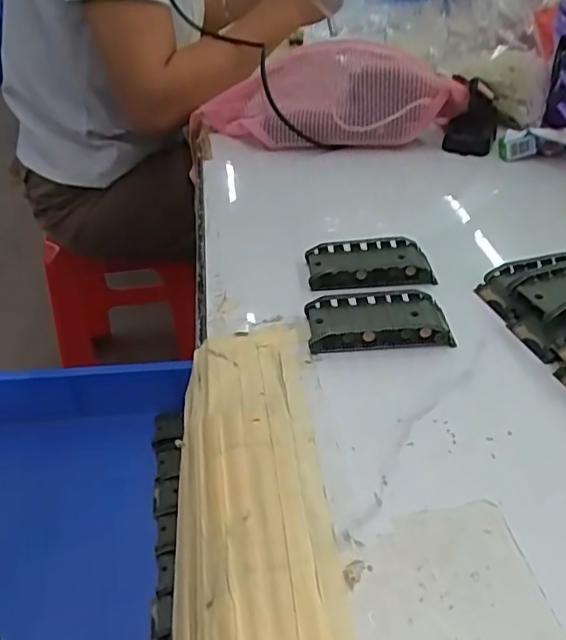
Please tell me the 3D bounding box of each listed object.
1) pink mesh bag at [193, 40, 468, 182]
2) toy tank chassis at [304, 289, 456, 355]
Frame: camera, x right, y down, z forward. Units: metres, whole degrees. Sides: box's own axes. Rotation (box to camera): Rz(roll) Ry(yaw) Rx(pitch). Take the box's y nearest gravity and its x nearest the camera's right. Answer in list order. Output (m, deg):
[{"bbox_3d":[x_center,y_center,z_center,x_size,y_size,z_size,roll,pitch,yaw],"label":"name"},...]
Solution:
[{"bbox_3d":[0.038,-0.260,0.681,0.293,0.094,0.143,-10,38,-8],"label":"pink mesh bag"},{"bbox_3d":[0.066,0.000,0.412,0.095,0.018,0.048,-2,38,-1],"label":"toy tank chassis"}]

